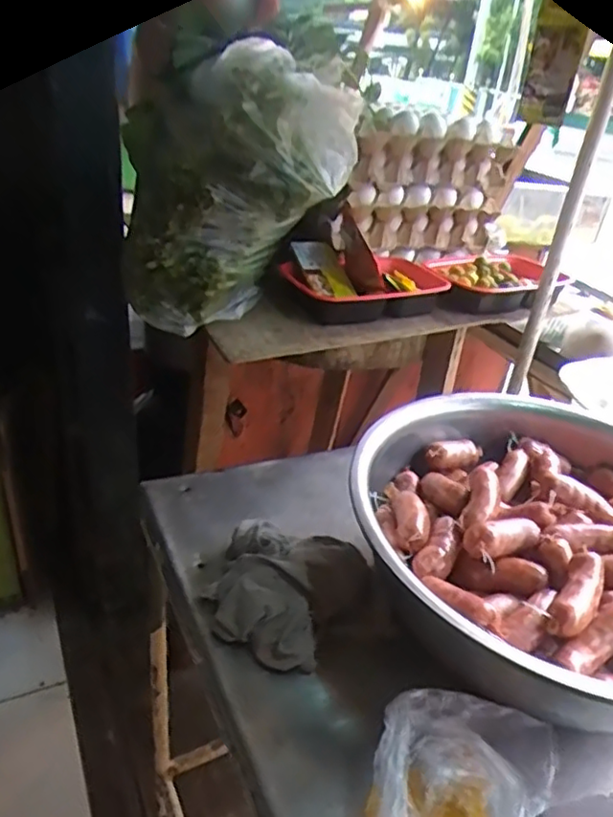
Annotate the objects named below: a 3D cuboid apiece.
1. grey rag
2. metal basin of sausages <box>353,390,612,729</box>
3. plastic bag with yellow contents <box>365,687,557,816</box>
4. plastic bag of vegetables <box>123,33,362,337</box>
[{"bbox_3d":[-0.022,0.159,0.565,0.128,0.042,0.140,20,34,23],"label":"grey rag"},{"bbox_3d":[0.210,0.119,0.569,0.333,0.107,0.328,4,31,-3],"label":"metal basin of sausages"},{"bbox_3d":[0.094,0.249,0.421,0.143,0.057,0.092,-15,36,-30],"label":"plastic bag with yellow contents"},{"bbox_3d":[-0.080,-0.240,0.703,0.241,0.273,0.193,-2,32,-13],"label":"plastic bag of vegetables"}]

